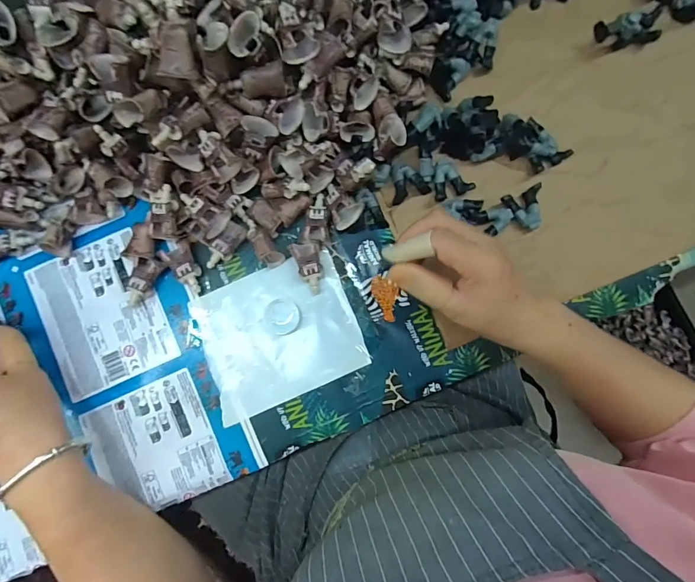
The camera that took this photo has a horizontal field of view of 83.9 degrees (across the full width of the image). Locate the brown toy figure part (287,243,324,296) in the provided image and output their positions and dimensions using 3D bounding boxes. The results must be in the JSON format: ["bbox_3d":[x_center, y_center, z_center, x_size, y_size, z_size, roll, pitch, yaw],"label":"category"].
[{"bbox_3d":[-0.034,-0.021,0.360,0.024,0.015,0.047,-17,86,-2],"label":"brown toy figure part"}]

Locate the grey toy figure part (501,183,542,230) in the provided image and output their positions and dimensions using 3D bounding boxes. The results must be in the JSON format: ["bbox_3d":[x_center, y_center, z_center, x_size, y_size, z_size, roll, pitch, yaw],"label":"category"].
[{"bbox_3d":[0.168,-0.076,0.363,0.036,0.009,0.037,-21,86,-3],"label":"grey toy figure part"}]

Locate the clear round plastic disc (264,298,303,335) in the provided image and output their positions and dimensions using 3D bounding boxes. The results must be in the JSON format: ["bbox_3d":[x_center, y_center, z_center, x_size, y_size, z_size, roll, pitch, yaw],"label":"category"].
[{"bbox_3d":[-0.059,0.024,0.358,0.032,0.008,0.032,-1,85,-1],"label":"clear round plastic disc"}]

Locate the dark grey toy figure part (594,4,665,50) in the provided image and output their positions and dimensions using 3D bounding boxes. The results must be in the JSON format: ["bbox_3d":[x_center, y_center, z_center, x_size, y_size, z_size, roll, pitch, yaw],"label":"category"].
[{"bbox_3d":[0.282,-0.258,0.377,0.061,0.039,0.032,-13,90,-13],"label":"dark grey toy figure part"}]

